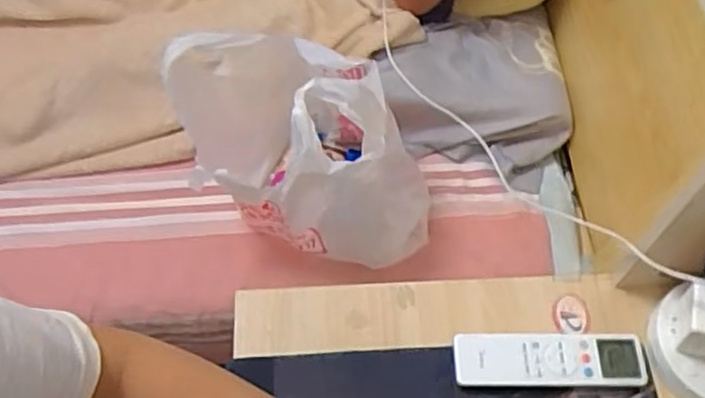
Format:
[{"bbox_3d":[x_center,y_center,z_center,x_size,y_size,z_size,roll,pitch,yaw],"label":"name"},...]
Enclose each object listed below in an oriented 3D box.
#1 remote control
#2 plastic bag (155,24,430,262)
[{"bbox_3d":[0.181,0.149,0.647,0.174,0.022,0.049,0,60,0],"label":"remote control"},{"bbox_3d":[-0.083,-0.086,0.942,0.392,0.278,0.229,18,61,10],"label":"plastic bag"}]

